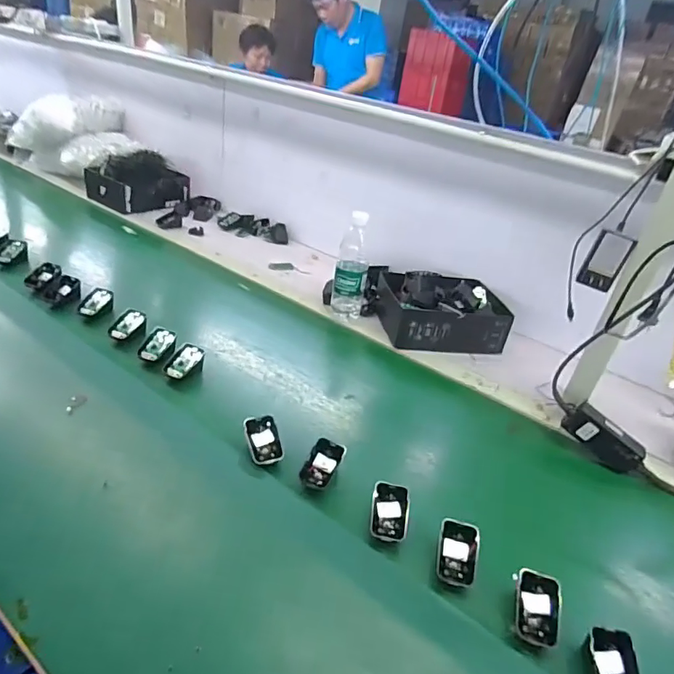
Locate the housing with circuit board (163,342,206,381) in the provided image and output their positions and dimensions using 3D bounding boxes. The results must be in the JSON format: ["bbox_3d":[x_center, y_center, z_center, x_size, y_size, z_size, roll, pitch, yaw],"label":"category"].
[{"bbox_3d":[-0.257,0.042,0.798,0.055,0.039,0.072,24,38,27],"label":"housing with circuit board"}]

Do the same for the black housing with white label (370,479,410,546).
[{"bbox_3d":[0.066,0.218,0.590,0.045,0.022,0.070,8,62,9],"label":"black housing with white label"}]

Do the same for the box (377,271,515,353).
[{"bbox_3d":[0.223,-0.059,1.012,0.262,0.091,0.204,3,33,-2],"label":"box"}]

